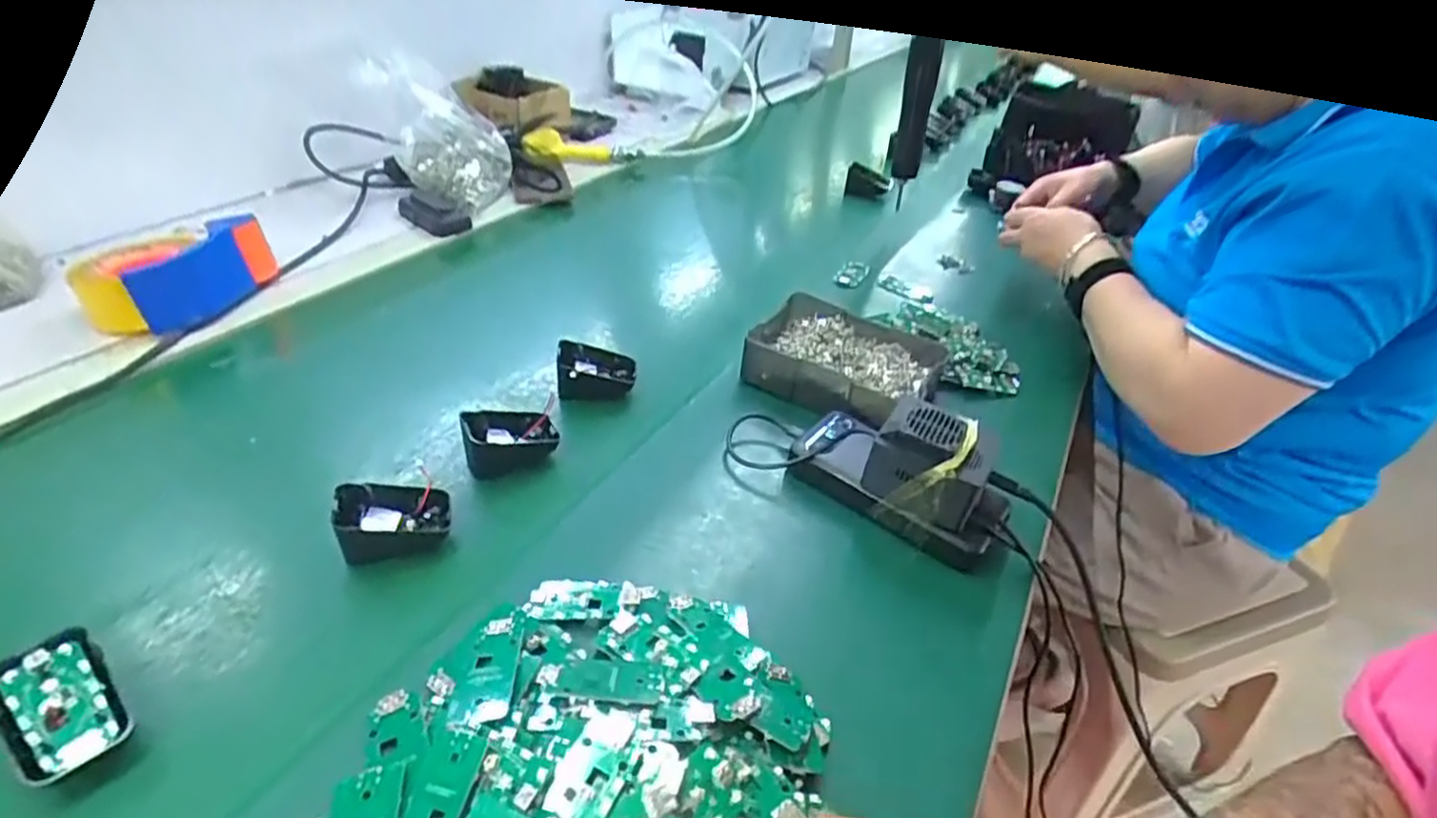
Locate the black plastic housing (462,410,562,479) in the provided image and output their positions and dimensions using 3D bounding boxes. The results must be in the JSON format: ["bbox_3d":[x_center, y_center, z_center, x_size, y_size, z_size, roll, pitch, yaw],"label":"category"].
[{"bbox_3d":[-0.157,0.020,0.548,0.070,0.032,0.050,-10,39,-22],"label":"black plastic housing"}]

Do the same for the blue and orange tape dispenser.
[{"bbox_3d":[-0.506,-0.129,0.672,0.102,0.070,0.135,16,36,13],"label":"blue and orange tape dispenser"}]

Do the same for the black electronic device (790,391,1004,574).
[{"bbox_3d":[0.132,0.036,0.522,0.150,0.083,0.063,30,41,29],"label":"black electronic device"}]

